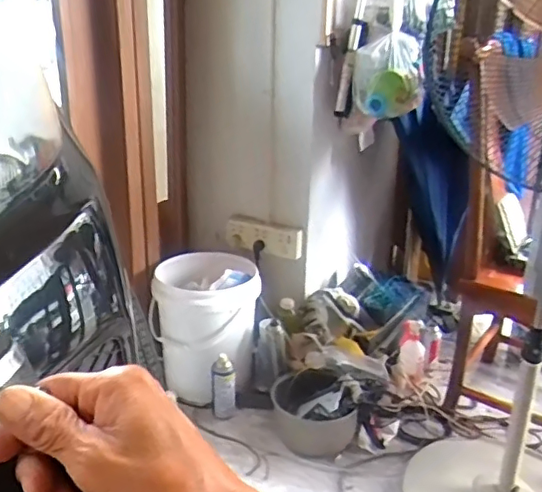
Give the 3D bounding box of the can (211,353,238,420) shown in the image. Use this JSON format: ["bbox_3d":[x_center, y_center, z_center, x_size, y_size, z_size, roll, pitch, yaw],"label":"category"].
[{"bbox_3d":[-0.124,0.377,1.573,0.065,0.196,0.060,2,20,-1],"label":"can"}]

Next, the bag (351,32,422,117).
[{"bbox_3d":[0.301,-0.440,1.506,0.173,0.200,0.117,6,21,10],"label":"bag"}]

